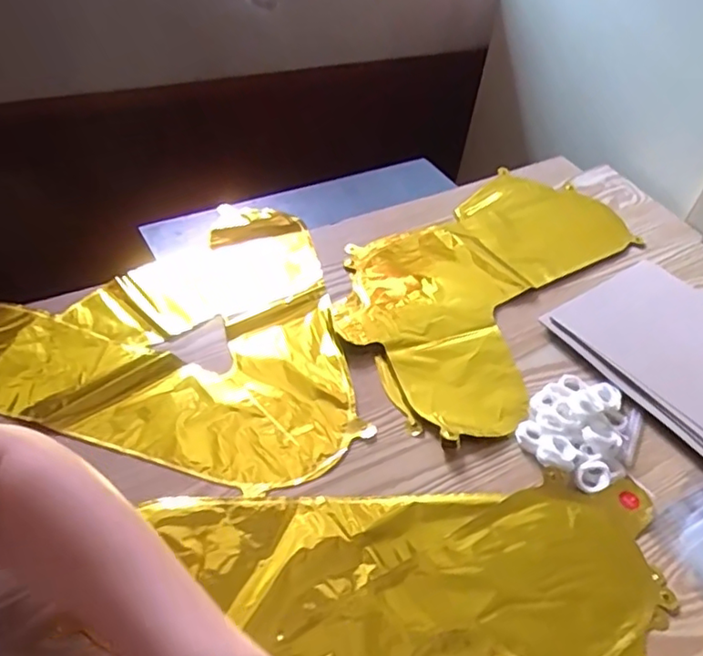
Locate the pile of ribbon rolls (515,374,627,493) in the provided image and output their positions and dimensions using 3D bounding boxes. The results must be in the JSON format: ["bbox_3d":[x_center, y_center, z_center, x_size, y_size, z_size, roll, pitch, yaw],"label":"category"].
[{"bbox_3d":[0.189,0.076,0.515,0.075,0.022,0.108,26,48,18],"label":"pile of ribbon rolls"}]

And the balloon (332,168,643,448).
[{"bbox_3d":[0.136,-0.062,0.650,0.219,0.012,0.415,29,49,21],"label":"balloon"}]

